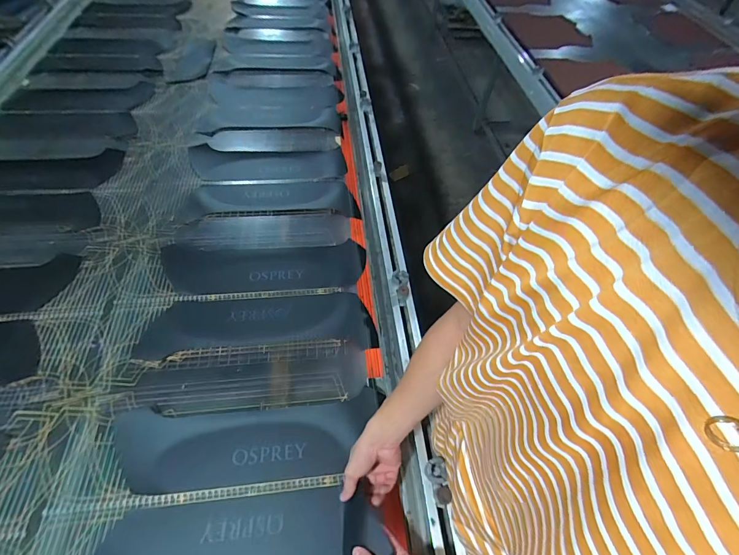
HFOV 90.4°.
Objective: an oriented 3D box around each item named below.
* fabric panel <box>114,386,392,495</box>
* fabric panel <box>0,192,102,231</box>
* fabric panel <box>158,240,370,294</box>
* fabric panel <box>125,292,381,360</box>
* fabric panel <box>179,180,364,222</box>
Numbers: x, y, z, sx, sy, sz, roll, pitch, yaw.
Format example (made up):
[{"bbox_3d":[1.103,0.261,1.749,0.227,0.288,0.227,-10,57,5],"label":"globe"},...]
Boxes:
[{"bbox_3d":[-0.211,0.293,0.667,0.459,0.015,0.140,-3,58,-7],"label":"fabric panel"},{"bbox_3d":[-0.959,-0.173,0.975,0.478,0.019,0.164,-3,52,-4],"label":"fabric panel"},{"bbox_3d":[-0.258,-0.026,0.900,0.483,0.023,0.140,0,54,-4],"label":"fabric panel"},{"bbox_3d":[-0.235,0.099,0.809,0.483,0.011,0.135,-2,53,-5],"label":"fabric panel"},{"bbox_3d":[-0.277,-0.231,1.021,0.470,0.030,0.147,-4,52,-4],"label":"fabric panel"}]

